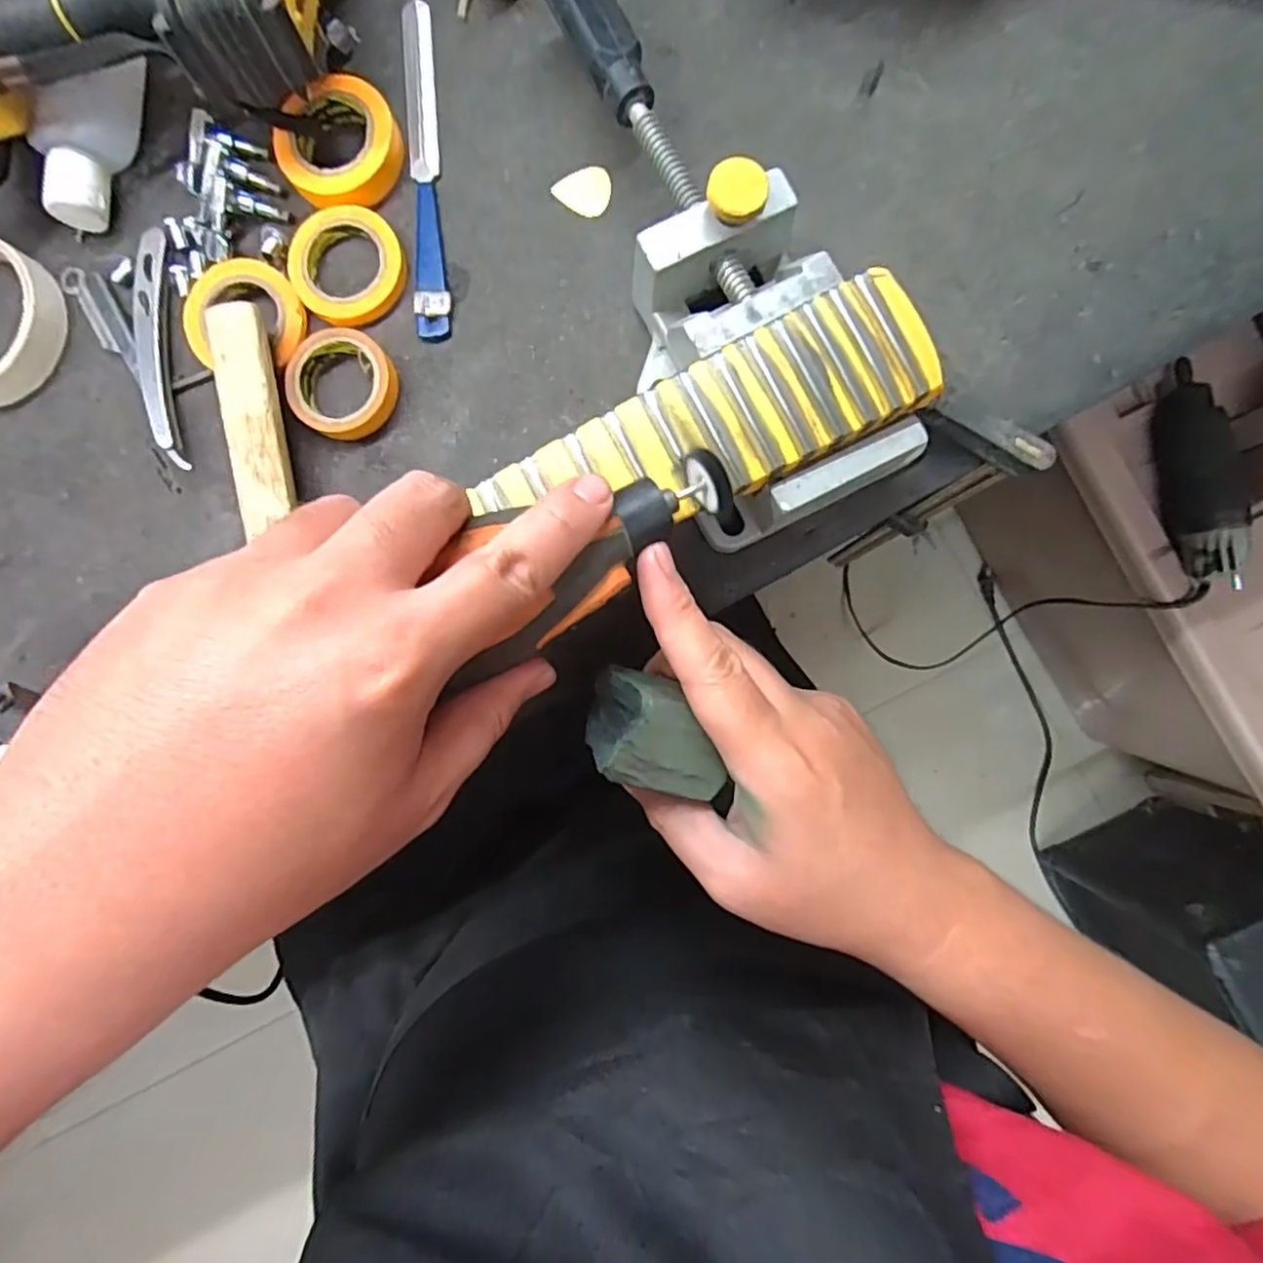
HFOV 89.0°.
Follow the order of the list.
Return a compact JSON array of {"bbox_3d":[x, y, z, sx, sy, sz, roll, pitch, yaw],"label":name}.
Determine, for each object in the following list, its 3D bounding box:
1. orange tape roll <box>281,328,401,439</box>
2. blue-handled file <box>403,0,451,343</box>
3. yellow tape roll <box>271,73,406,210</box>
[{"bbox_3d":[-0.146,-0.124,0.321,0.055,0.012,0.052,0,88,4],"label":"orange tape roll"},{"bbox_3d":[-0.107,-0.237,0.330,0.018,0.008,0.180,-5,88,4],"label":"blue-handled file"},{"bbox_3d":[-0.146,-0.243,0.323,0.060,0.017,0.054,-37,86,2],"label":"yellow tape roll"}]

